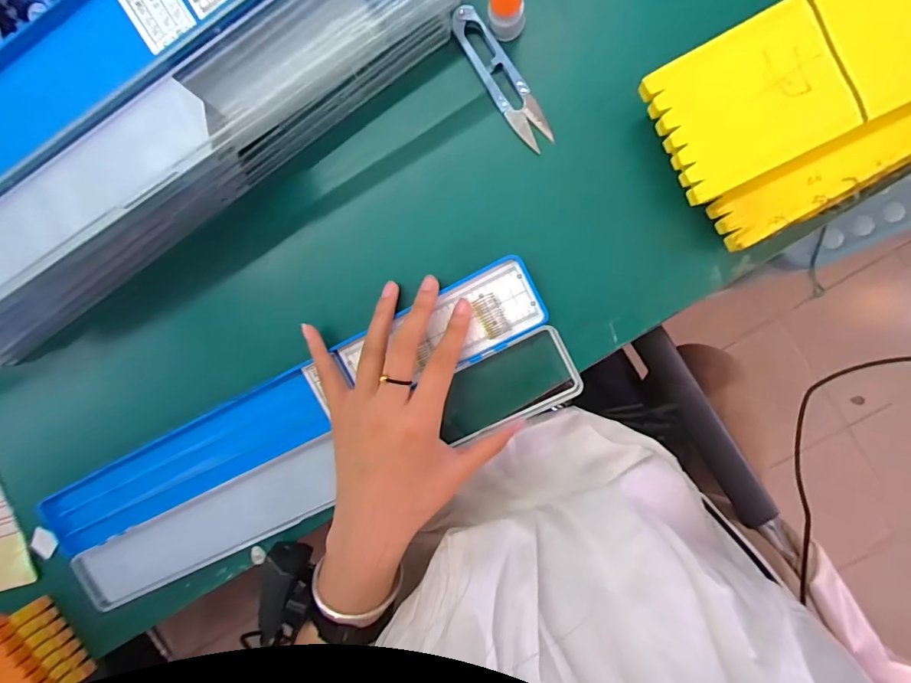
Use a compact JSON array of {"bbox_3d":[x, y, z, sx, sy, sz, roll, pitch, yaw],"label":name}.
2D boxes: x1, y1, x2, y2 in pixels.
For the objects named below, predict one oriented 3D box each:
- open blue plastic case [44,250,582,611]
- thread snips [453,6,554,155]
[{"bbox_3d":[-0.131,0.087,0.341,0.449,0.022,0.112,-25,93,9],"label":"open blue plastic case"},{"bbox_3d":[0.031,-0.173,0.290,0.022,0.007,0.101,-35,92,9],"label":"thread snips"}]

